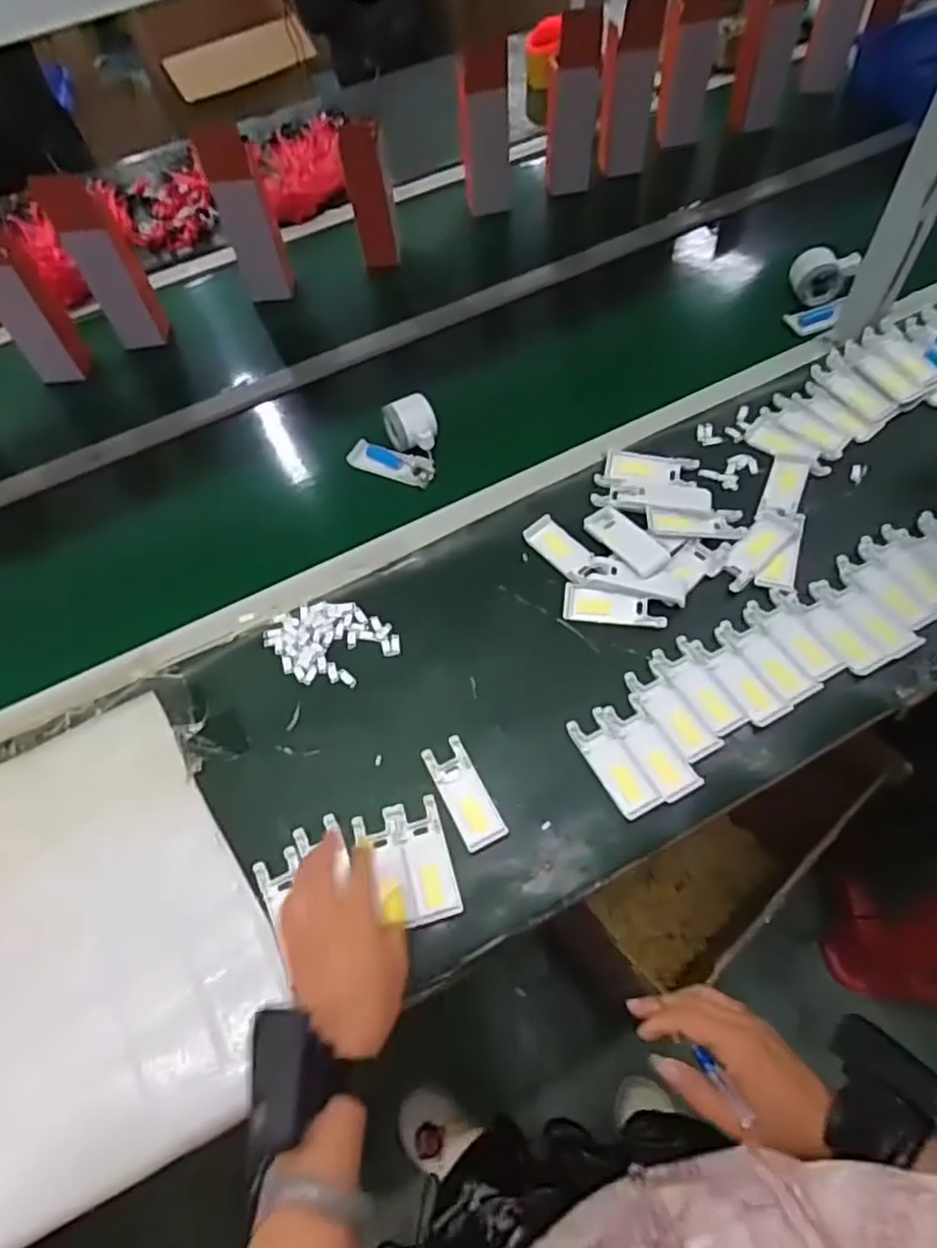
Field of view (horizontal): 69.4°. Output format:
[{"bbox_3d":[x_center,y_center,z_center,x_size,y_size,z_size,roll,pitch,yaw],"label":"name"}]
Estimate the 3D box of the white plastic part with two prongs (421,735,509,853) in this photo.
[{"bbox_3d":[-0.004,0.157,0.633,0.041,0.004,0.105,-26,62,-10],"label":"white plastic part with two prongs"}]

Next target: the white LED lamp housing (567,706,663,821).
[{"bbox_3d":[0.136,0.132,0.638,0.038,0.006,0.105,-26,62,-10],"label":"white LED lamp housing"}]

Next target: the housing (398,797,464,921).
[{"bbox_3d":[-0.039,0.209,0.604,0.045,0.005,0.103,-15,60,-5],"label":"housing"}]

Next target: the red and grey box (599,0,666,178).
[{"bbox_3d":[0.257,-0.870,1.095,0.083,0.221,0.084,2,61,5],"label":"red and grey box"}]

